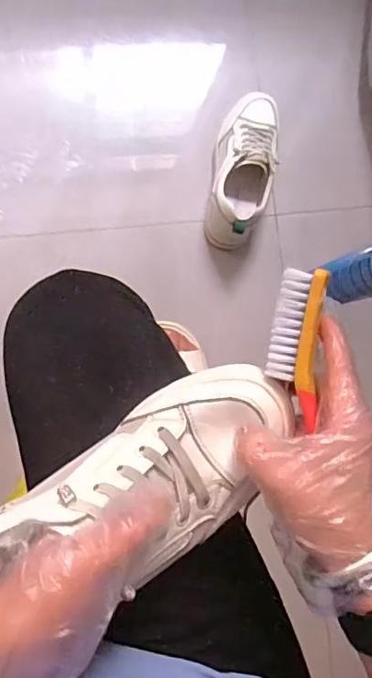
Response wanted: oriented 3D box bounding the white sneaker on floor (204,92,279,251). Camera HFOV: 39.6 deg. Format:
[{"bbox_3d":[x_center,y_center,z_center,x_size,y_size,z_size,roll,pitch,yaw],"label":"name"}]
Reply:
[{"bbox_3d":[0.084,-0.250,0.732,0.078,0.092,0.225,12,86,-8],"label":"white sneaker on floor"}]

